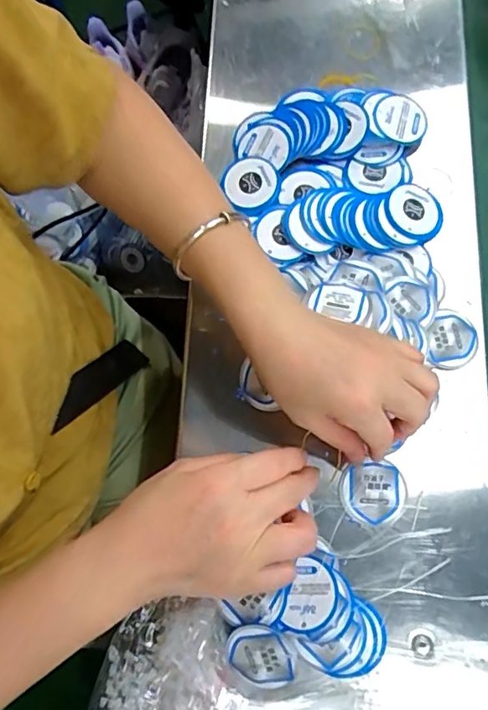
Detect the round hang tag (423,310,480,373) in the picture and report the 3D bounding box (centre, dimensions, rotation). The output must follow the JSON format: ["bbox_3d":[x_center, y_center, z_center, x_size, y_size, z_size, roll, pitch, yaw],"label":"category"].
[{"bbox_3d":[0.163,-0.013,0.420,0.041,0.005,0.045,0,77,-1],"label":"round hang tag"}]

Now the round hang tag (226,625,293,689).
[{"bbox_3d":[0.011,0.203,0.359,0.042,0.005,0.046,2,101,12],"label":"round hang tag"}]

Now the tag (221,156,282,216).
[{"bbox_3d":[0.007,-0.144,0.455,0.044,0.007,0.053,-40,80,-10],"label":"tag"}]

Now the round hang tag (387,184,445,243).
[{"bbox_3d":[0.141,-0.119,0.442,0.049,0.008,0.048,0,77,-1],"label":"round hang tag"}]

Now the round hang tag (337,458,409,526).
[{"bbox_3d":[0.096,0.101,0.393,0.048,0.005,0.042,-9,77,-3],"label":"round hang tag"}]

